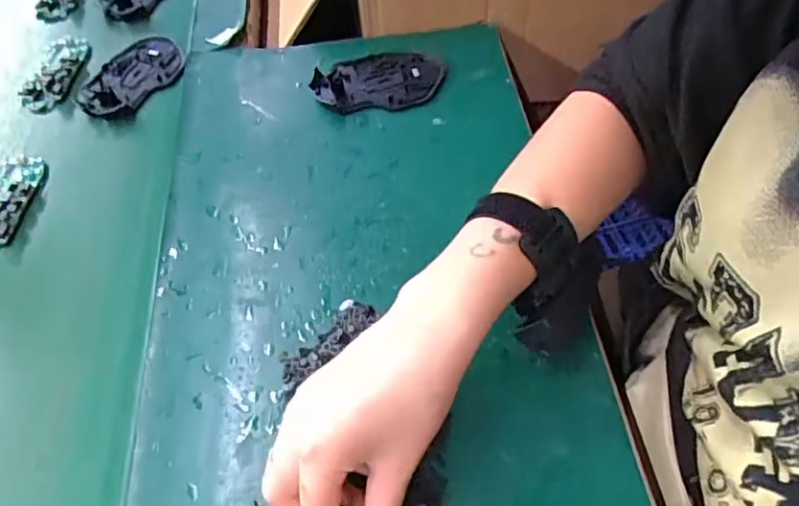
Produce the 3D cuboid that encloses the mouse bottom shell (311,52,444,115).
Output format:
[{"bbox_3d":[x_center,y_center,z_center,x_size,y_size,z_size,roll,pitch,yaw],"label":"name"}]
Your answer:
[{"bbox_3d":[-0.018,-0.157,0.532,0.115,0.013,0.071,-5,56,1],"label":"mouse bottom shell"}]

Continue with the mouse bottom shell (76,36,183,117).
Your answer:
[{"bbox_3d":[-0.252,-0.167,0.558,0.077,0.010,0.107,32,64,23],"label":"mouse bottom shell"}]

